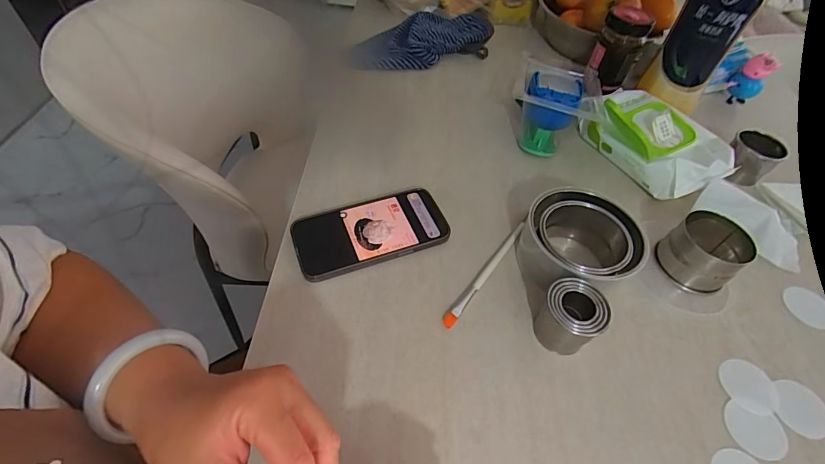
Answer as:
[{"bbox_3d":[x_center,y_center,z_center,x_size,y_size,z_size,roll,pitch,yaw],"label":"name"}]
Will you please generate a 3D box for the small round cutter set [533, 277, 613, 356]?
[{"bbox_3d":[0.143,0.078,0.369,0.052,0.054,0.046,29,54,16],"label":"small round cutter set"}]

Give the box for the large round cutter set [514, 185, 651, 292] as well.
[{"bbox_3d":[0.164,0.014,0.415,0.104,0.063,0.108,3,51,-4],"label":"large round cutter set"}]

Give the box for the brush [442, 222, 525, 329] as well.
[{"bbox_3d":[0.078,0.040,0.422,0.011,0.006,0.156,33,56,19],"label":"brush"}]

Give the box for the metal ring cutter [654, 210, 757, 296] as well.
[{"bbox_3d":[0.313,0.019,0.435,0.067,0.053,0.070,3,51,-4],"label":"metal ring cutter"}]

